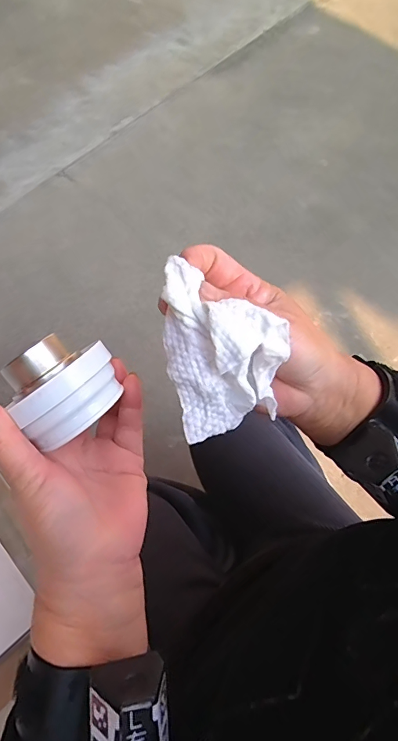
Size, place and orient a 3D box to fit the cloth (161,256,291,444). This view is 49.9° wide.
[{"bbox_3d":[0.015,-0.012,0.223,0.061,0.021,0.089,-6,101,0],"label":"cloth"}]

